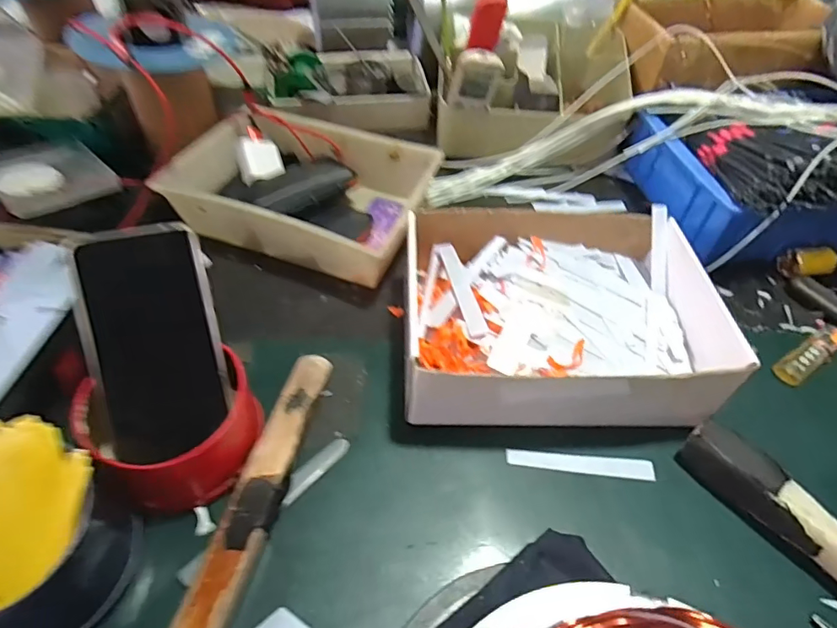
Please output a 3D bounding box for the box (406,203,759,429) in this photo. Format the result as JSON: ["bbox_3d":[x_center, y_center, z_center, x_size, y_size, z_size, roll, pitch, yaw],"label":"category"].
[{"bbox_3d":[0.111,-0.004,0.410,0.246,0.073,0.197,2,51,-3],"label":"box"}]

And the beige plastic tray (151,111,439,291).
[{"bbox_3d":[-0.116,-0.130,0.514,0.252,0.059,0.165,20,52,11],"label":"beige plastic tray"}]

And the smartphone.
[{"bbox_3d":[-0.176,0.019,0.329,0.081,0.007,0.151,-9,94,-13],"label":"smartphone"}]

